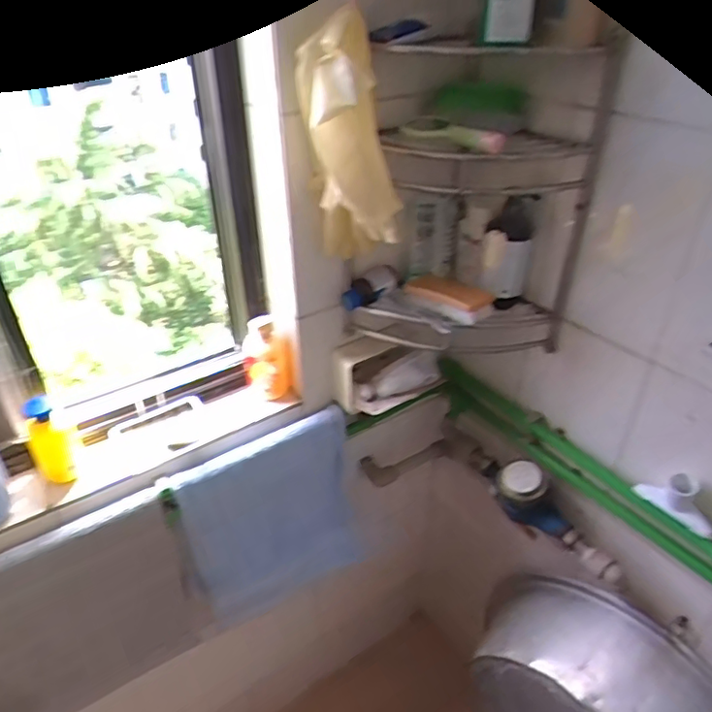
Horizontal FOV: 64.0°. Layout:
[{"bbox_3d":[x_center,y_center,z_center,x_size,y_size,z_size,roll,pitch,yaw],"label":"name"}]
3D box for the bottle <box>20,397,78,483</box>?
[{"bbox_3d":[-0.424,0.115,0.792,0.052,0.116,0.053,-22,39,-28],"label":"bottle"}]

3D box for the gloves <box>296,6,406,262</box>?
[{"bbox_3d":[-0.009,-0.263,0.738,0.115,0.288,0.076,-6,34,-7],"label":"gloves"}]

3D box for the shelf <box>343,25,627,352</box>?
[{"bbox_3d":[0.162,-0.205,0.860,0.277,0.468,0.227,-5,34,-7],"label":"shelf"}]

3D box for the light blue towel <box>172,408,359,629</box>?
[{"bbox_3d":[-0.138,0.310,1.052,0.341,0.418,0.034,-22,39,-28],"label":"light blue towel"}]

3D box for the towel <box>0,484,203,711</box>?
[{"bbox_3d":[-0.423,0.408,0.868,0.321,0.380,0.032,-22,39,-28],"label":"towel"}]

